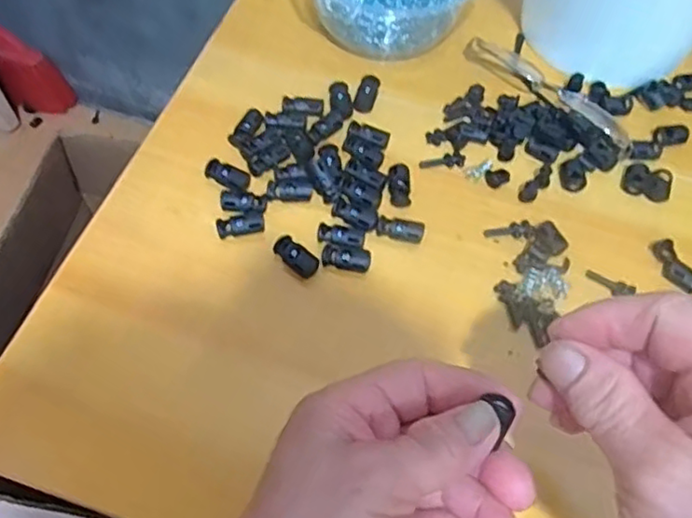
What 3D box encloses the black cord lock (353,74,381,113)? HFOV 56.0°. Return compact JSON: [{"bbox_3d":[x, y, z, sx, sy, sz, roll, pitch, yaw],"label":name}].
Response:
[{"bbox_3d":[0.014,-0.110,0.433,0.013,0.005,0.032,15,60,5],"label":"black cord lock"}]

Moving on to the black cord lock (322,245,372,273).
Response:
[{"bbox_3d":[0.000,-0.001,0.367,0.027,0.007,0.013,11,59,3],"label":"black cord lock"}]

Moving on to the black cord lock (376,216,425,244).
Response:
[{"bbox_3d":[0.032,-0.018,0.379,0.027,0.007,0.011,13,60,4],"label":"black cord lock"}]

